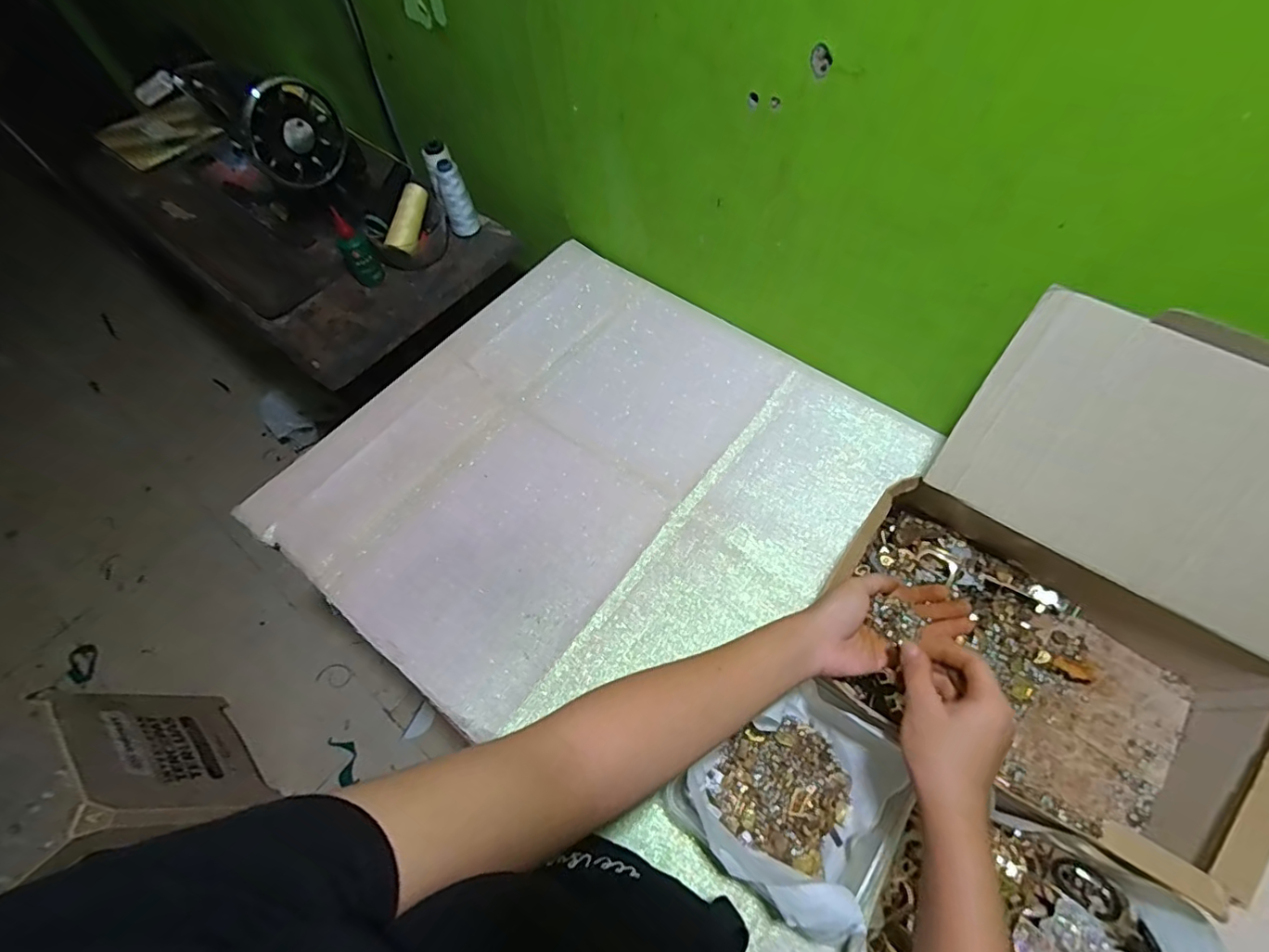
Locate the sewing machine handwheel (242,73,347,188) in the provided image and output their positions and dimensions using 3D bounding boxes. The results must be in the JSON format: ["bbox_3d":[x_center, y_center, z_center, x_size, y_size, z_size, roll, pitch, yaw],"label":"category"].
[{"bbox_3d":[-0.482,-0.486,0.774,0.042,0.131,0.128,31,66,14],"label":"sewing machine handwheel"}]

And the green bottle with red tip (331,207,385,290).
[{"bbox_3d":[-0.413,-0.333,0.811,0.040,0.118,0.027,-31,62,-13],"label":"green bottle with red tip"}]

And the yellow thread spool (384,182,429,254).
[{"bbox_3d":[-0.349,-0.399,0.843,0.033,0.038,0.107,17,89,14],"label":"yellow thread spool"}]

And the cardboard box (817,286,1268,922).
[{"bbox_3d":[0.375,0.088,0.449,0.328,0.233,0.329,34,68,21],"label":"cardboard box"}]

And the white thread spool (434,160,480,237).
[{"bbox_3d":[-0.281,-0.435,0.866,0.044,0.119,0.039,-18,60,-6],"label":"white thread spool"}]

